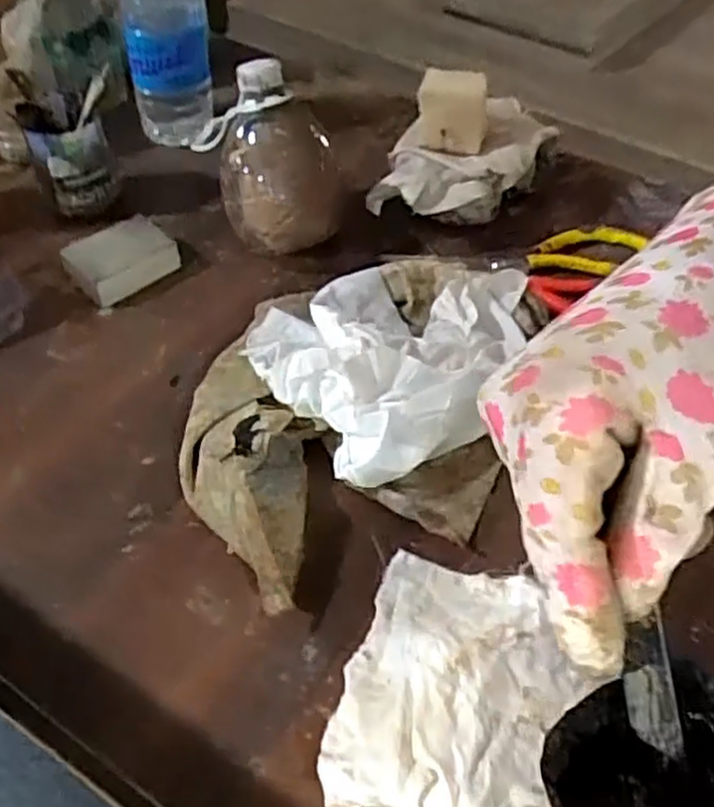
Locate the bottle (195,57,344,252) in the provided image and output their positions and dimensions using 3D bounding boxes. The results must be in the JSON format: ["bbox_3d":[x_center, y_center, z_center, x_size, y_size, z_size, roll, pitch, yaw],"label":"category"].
[{"bbox_3d":[-0.060,-0.174,0.571,0.094,0.143,0.088,-1,50,1],"label":"bottle"}]

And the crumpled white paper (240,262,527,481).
[{"bbox_3d":[0.026,-0.036,0.497,0.171,0.063,0.142,-29,55,-22],"label":"crumpled white paper"}]

